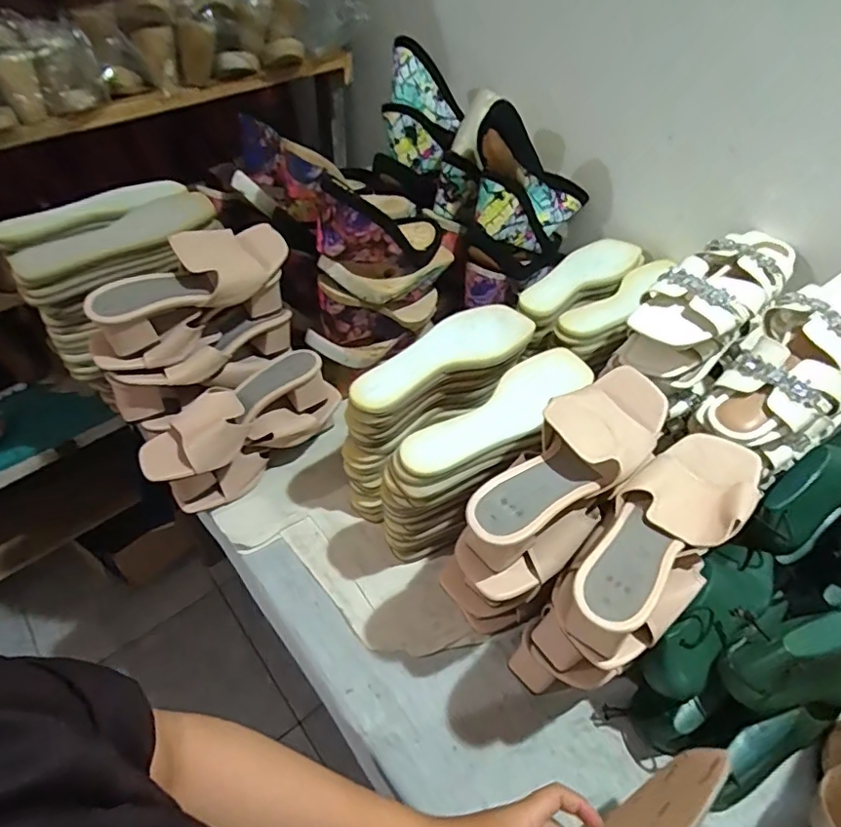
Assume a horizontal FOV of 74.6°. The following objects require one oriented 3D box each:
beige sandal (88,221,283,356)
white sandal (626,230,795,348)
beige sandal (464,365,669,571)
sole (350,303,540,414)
[{"bbox_3d":[-0.264,-0.155,0.645,0.082,0.072,0.234,35,55,26],"label":"beige sandal"},{"bbox_3d":[0.344,-0.144,0.630,0.227,0.052,0.100,-31,56,-28],"label":"white sandal"},{"bbox_3d":[0.139,0.044,0.497,0.231,0.070,0.087,-39,59,-17],"label":"beige sandal"},{"bbox_3d":[0.023,-0.071,0.632,0.244,0.023,0.084,-25,53,-22],"label":"sole"}]

